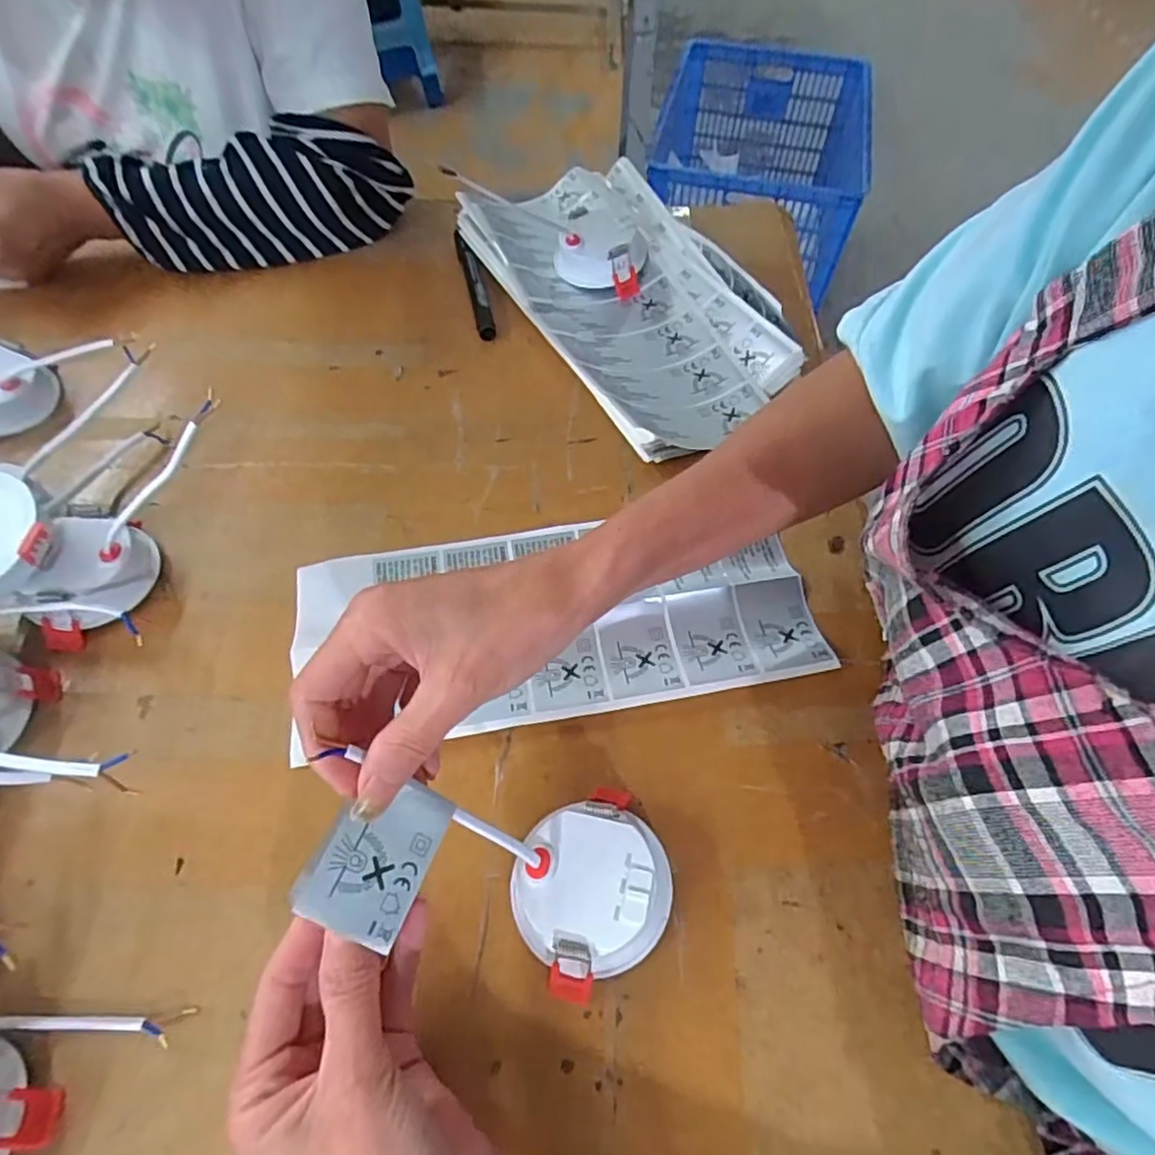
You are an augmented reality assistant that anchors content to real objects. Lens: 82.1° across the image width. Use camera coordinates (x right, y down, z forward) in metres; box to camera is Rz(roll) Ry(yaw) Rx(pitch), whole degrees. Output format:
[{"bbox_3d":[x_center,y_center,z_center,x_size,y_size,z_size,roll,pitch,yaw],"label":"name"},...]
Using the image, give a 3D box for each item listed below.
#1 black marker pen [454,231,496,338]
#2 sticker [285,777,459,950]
[{"bbox_3d":[-0.085,-0.245,0.548,0.014,0.016,0.132,-11,58,-9],"label":"black marker pen"},{"bbox_3d":[-0.075,0.104,0.252,0.042,0.004,0.055,37,56,-18],"label":"sticker"}]

